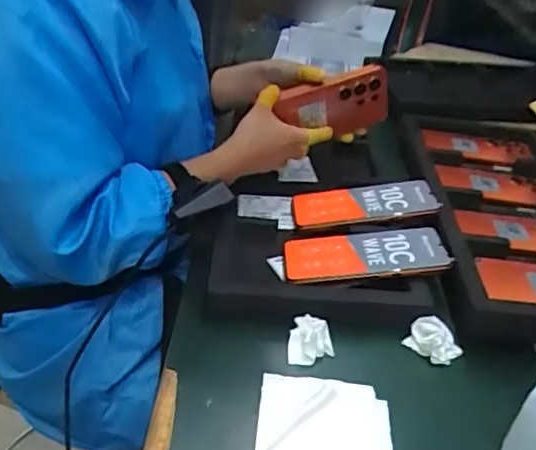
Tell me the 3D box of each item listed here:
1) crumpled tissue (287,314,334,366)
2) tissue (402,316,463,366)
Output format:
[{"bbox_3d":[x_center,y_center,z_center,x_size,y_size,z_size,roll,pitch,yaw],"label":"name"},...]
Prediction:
[{"bbox_3d":[0.040,0.107,0.549,0.041,0.016,0.047,4,34,4],"label":"crumpled tissue"},{"bbox_3d":[0.159,0.110,0.562,0.047,0.023,0.034,25,41,32],"label":"tissue"}]

